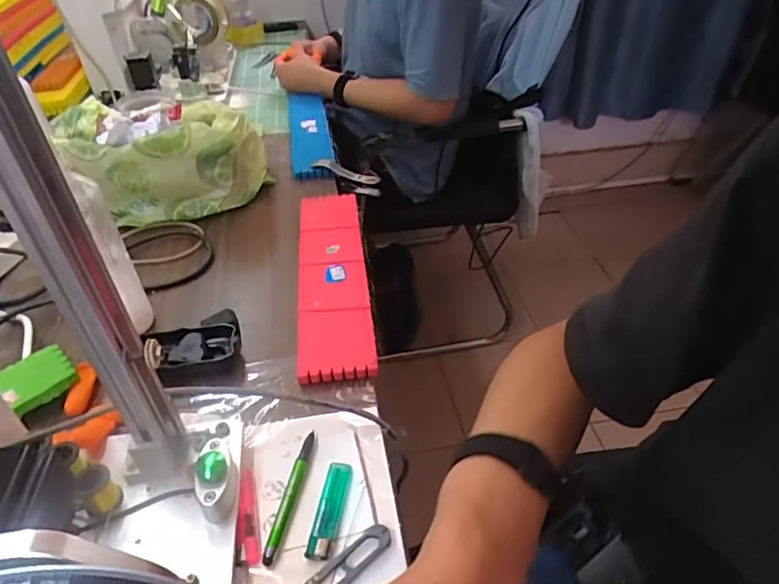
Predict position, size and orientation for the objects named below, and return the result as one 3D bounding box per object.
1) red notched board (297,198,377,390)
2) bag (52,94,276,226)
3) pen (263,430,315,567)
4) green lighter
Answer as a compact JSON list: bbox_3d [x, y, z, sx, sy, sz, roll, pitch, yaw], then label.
[{"bbox_3d":[-0.069,-0.028,0.663,0.082,0.020,0.337,-5,41,-4],"label":"red notched board"},{"bbox_3d":[-0.326,-0.199,0.808,0.278,0.130,0.194,-14,42,-14],"label":"bag"},{"bbox_3d":[-0.080,0.164,0.448,0.013,0.011,0.115,4,40,7],"label":"pen"},{"bbox_3d":[-0.048,0.174,0.436,0.021,0.008,0.080,6,41,9],"label":"green lighter"}]

